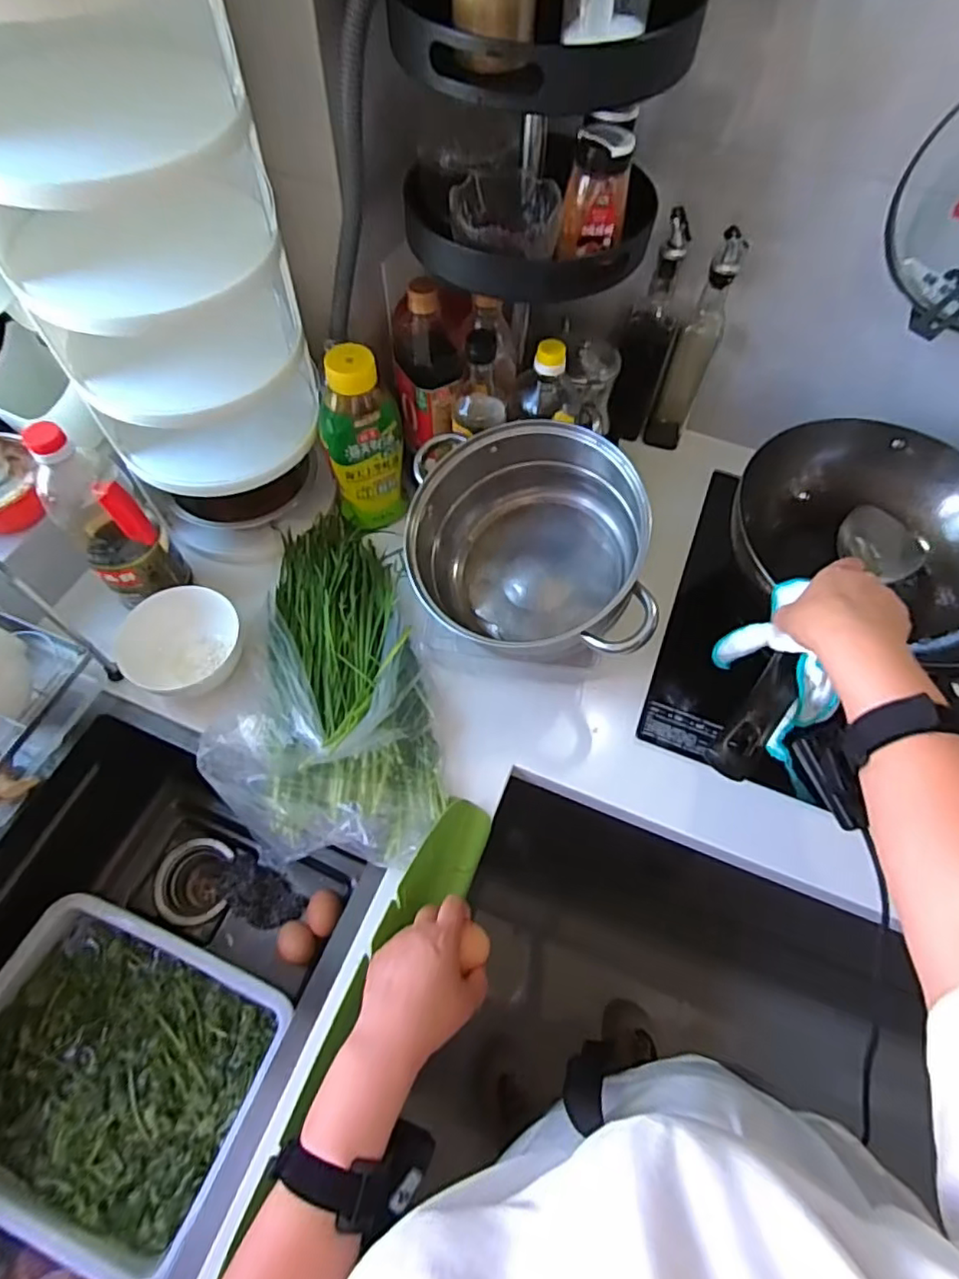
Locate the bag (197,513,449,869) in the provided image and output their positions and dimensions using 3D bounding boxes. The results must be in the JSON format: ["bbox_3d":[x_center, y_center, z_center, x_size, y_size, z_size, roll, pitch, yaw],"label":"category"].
[{"bbox_3d":[-0.167,0.015,0.668,0.218,0.077,0.422,-6,61,-6],"label":"bag"}]

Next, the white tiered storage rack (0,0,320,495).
[{"bbox_3d":[-0.317,-0.367,0.607,0.231,0.504,0.225,-19,63,-13],"label":"white tiered storage rack"}]

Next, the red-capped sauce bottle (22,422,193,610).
[{"bbox_3d":[-0.390,-0.124,0.642,0.081,0.227,0.077,-36,68,-20],"label":"red-capped sauce bottle"}]

